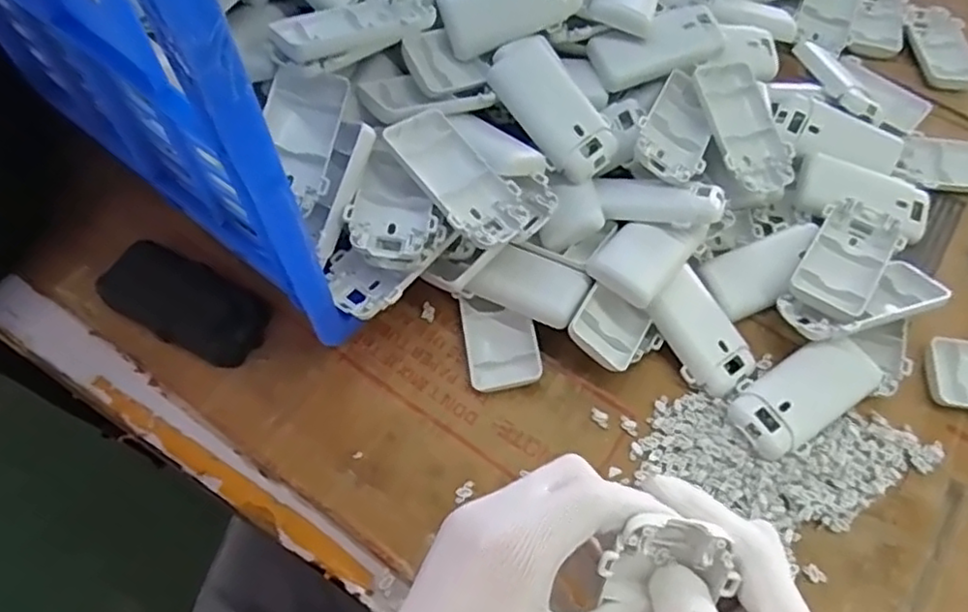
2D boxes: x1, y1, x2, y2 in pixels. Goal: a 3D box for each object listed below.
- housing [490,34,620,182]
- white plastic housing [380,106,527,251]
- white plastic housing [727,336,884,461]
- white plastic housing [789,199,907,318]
[{"bbox_3d":[0.045,-0.133,0.435,0.041,0.021,0.105,-33,83,-16],"label":"housing"},{"bbox_3d":[-0.016,-0.077,0.389,0.047,0.019,0.095,-39,83,-18],"label":"white plastic housing"},{"bbox_3d":[0.199,0.055,0.409,0.094,0.024,0.047,-30,66,-14],"label":"white plastic housing"},{"bbox_3d":[0.244,-0.036,0.436,0.049,0.013,0.088,35,68,17],"label":"white plastic housing"}]

